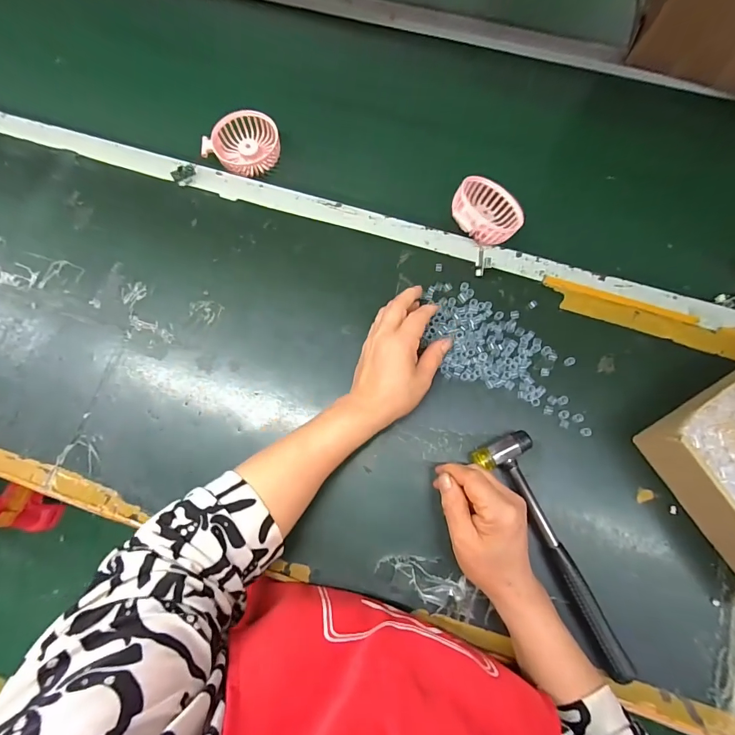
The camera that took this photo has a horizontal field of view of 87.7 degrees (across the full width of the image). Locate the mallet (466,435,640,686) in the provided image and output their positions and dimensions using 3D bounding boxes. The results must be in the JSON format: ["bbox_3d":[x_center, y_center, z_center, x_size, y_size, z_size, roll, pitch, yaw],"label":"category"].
[{"bbox_3d":[0.195,0.181,0.388,0.061,0.023,0.239,-28,78,-5],"label":"mallet"}]

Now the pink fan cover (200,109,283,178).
[{"bbox_3d":[-0.168,-0.307,0.531,0.088,0.028,0.091,39,81,9],"label":"pink fan cover"}]

